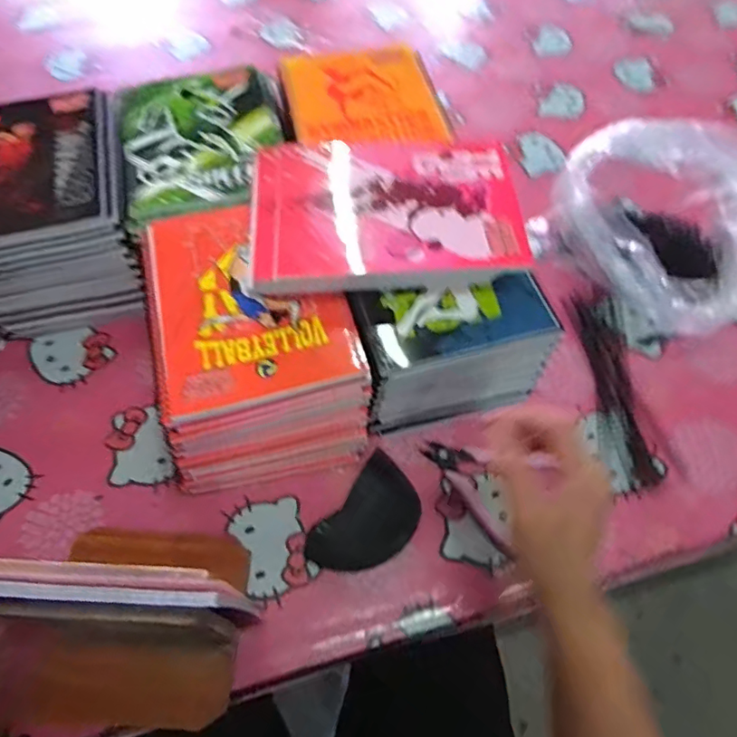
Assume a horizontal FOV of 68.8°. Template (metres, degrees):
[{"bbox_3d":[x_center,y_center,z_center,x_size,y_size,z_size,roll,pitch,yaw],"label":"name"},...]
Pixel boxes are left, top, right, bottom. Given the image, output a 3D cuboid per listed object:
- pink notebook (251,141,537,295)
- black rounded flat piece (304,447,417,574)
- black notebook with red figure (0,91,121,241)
[{"bbox_3d":[0.012,-0.126,0.457,0.224,0.039,0.158,-4,60,-2],"label":"pink notebook"},{"bbox_3d":[0.001,0.129,0.451,0.064,0.012,0.102,36,83,15],"label":"black rounded flat piece"},{"bbox_3d":[-0.327,-0.197,0.512,0.160,0.008,0.189,-14,60,-8],"label":"black notebook with red figure"}]

